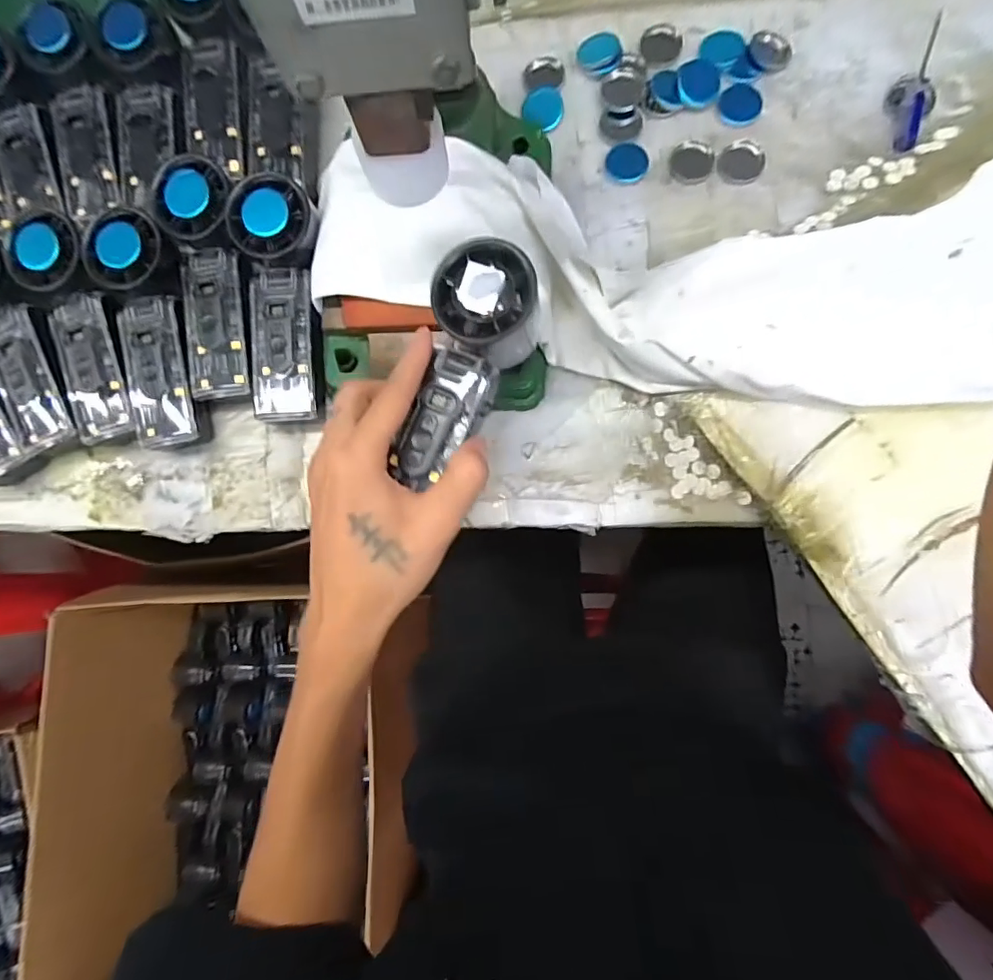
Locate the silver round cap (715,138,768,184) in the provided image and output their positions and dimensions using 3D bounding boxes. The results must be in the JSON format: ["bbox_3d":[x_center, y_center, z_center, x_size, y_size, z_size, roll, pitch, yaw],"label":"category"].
[{"bbox_3d":[0.175,-0.236,0.372,0.031,0.007,0.031,-1,83,4],"label":"silver round cap"}]

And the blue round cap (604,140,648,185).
[{"bbox_3d":[0.096,-0.241,0.382,0.030,0.004,0.032,-1,83,4],"label":"blue round cap"}]

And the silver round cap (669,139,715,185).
[{"bbox_3d":[0.141,-0.237,0.374,0.030,0.004,0.029,-1,83,4],"label":"silver round cap"}]

